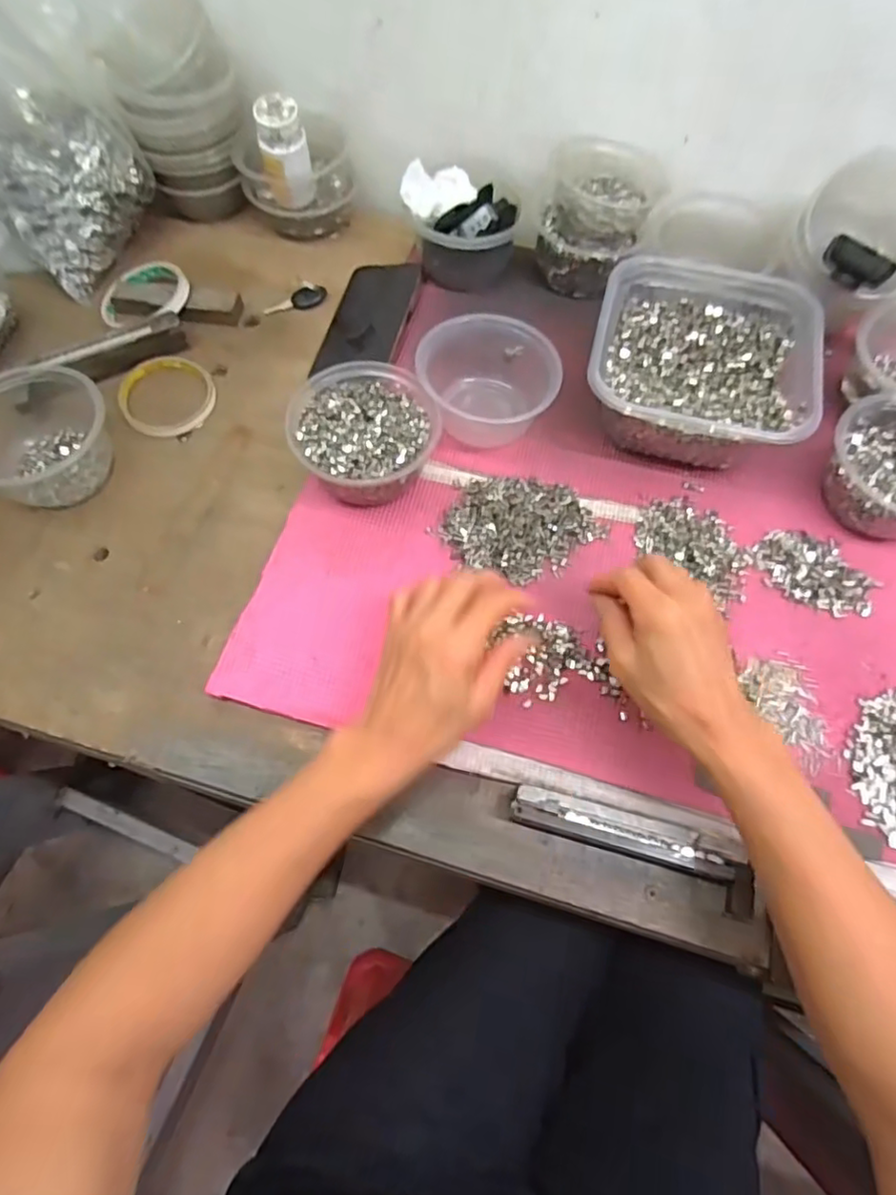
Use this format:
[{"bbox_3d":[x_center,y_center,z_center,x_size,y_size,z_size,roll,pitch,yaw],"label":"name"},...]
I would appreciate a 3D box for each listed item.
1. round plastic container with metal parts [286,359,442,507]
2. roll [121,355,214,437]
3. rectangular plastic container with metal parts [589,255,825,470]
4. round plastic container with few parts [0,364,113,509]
[{"bbox_3d":[-0.068,-0.130,0.498,0.109,0.054,0.117,1,64,-1],"label":"round plastic container with metal parts"},{"bbox_3d":[-0.254,-0.183,0.567,0.080,0.010,0.091,-25,67,-13],"label":"roll"},{"bbox_3d":[0.208,-0.201,0.523,0.171,0.064,0.178,14,65,5],"label":"rectangular plastic container with metal parts"},{"bbox_3d":[-0.338,-0.134,0.506,0.116,0.058,0.110,0,69,0],"label":"round plastic container with few parts"}]

